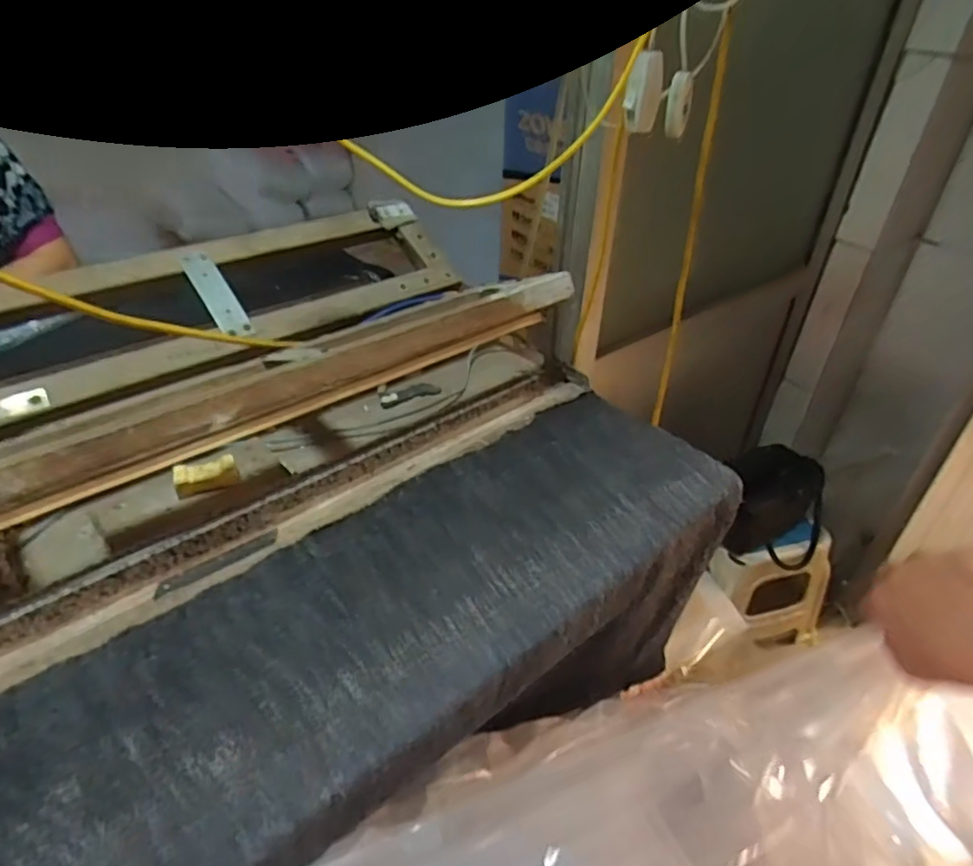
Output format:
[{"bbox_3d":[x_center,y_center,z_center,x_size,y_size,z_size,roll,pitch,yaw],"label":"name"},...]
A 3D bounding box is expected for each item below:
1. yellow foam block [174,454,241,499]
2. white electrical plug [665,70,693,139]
[{"bbox_3d":[-0.237,0.036,0.530,0.049,0.018,0.020,-14,41,-21],"label":"yellow foam block"},{"bbox_3d":[0.185,-0.316,0.602,0.023,0.055,0.020,11,38,10],"label":"white electrical plug"}]

